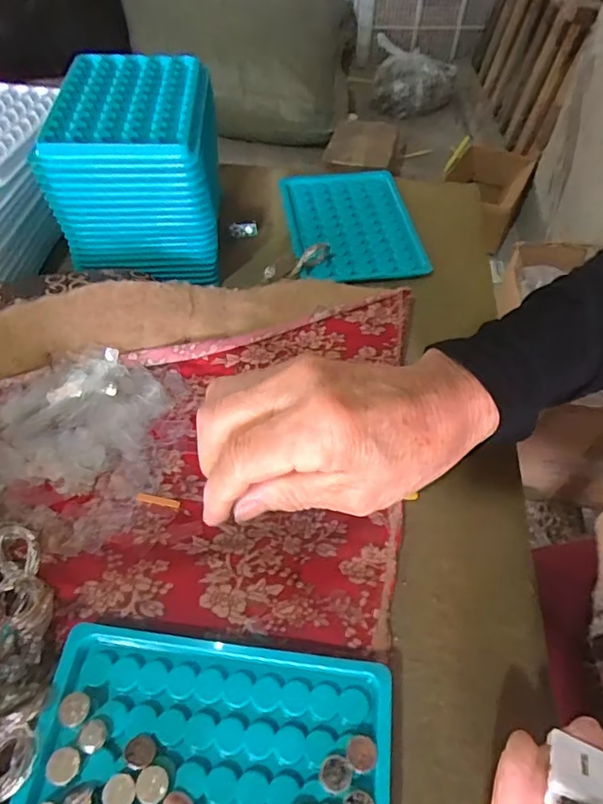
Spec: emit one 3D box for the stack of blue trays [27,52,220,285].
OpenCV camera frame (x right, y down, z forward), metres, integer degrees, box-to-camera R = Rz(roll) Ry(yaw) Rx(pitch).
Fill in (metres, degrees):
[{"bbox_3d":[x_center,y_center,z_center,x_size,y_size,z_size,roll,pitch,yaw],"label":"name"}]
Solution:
[{"bbox_3d":[-0.106,-0.160,0.364,0.106,0.095,0.116,-2,53,-4],"label":"stack of blue trays"}]

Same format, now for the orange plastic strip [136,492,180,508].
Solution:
[{"bbox_3d":[-0.073,0.050,0.273,0.022,0.004,0.004,8,52,4],"label":"orange plastic strip"}]

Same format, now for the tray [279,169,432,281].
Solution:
[{"bbox_3d":[0.038,-0.141,0.420,0.096,0.011,0.132,-5,53,-6],"label":"tray"}]

